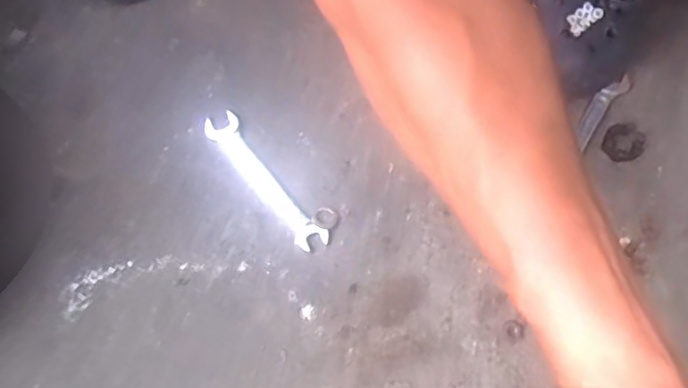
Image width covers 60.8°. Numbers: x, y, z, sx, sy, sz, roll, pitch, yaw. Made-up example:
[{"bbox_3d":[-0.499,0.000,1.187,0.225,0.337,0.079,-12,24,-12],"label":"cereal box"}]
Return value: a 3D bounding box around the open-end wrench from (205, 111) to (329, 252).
[{"bbox_3d":[-0.067,-0.012,0.501,0.026,0.007,0.143,-38,79,-10],"label":"open-end wrench"}]

